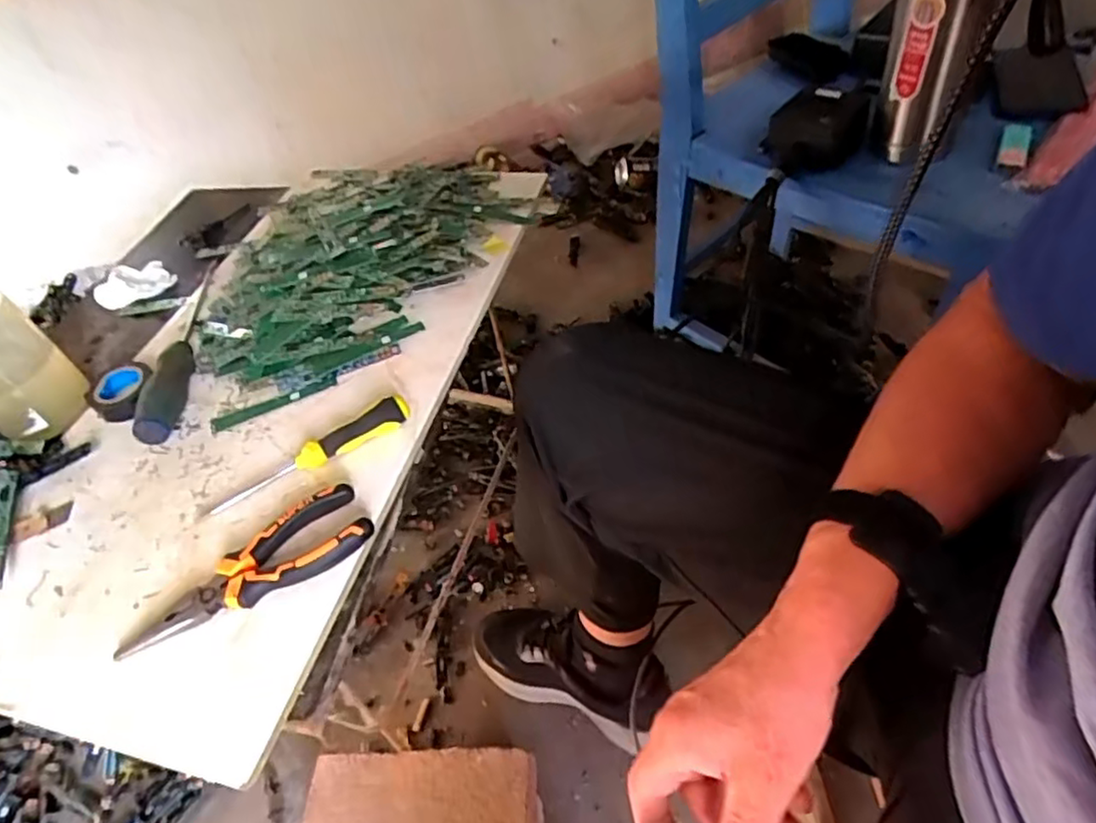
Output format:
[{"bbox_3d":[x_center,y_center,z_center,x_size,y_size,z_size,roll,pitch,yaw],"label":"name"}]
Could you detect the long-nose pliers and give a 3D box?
[{"bbox_3d":[-0.189,0.105,0.423,0.155,0.029,0.053,-34,50,-20],"label":"long-nose pliers"}]

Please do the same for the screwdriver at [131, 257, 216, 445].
[{"bbox_3d":[-0.331,-0.064,0.599,0.035,0.034,0.245,-16,47,-4],"label":"screwdriver"}]

